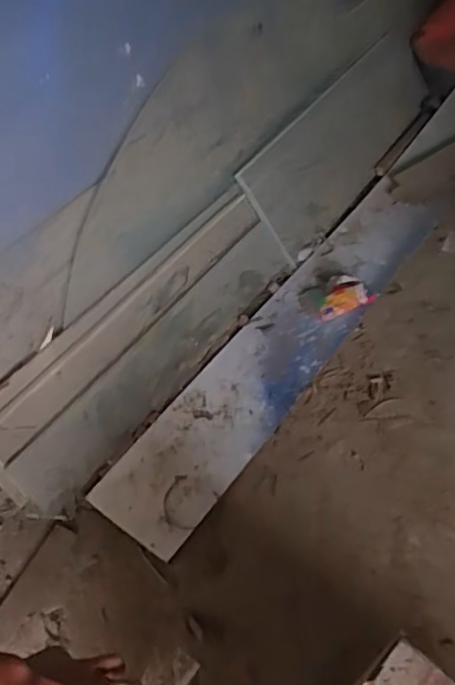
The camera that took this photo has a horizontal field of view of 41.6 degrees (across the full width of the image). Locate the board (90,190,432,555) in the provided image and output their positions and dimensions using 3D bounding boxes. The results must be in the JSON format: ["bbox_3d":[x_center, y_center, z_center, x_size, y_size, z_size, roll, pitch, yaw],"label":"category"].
[{"bbox_3d":[0.157,-0.029,1.459,0.221,0.029,1.201,29,59,25],"label":"board"}]

